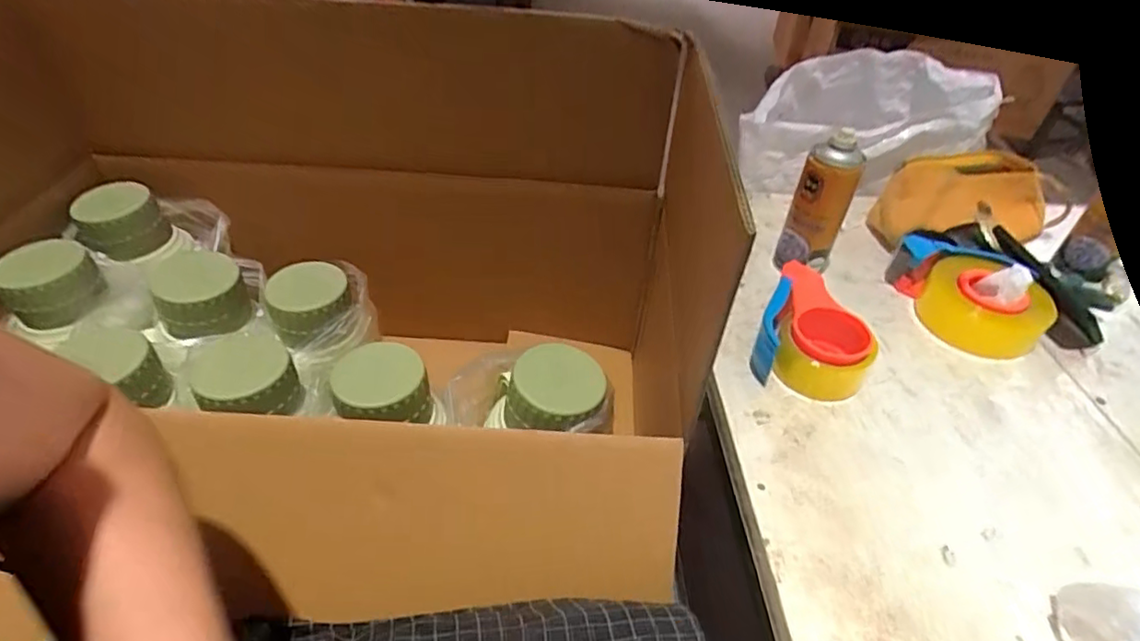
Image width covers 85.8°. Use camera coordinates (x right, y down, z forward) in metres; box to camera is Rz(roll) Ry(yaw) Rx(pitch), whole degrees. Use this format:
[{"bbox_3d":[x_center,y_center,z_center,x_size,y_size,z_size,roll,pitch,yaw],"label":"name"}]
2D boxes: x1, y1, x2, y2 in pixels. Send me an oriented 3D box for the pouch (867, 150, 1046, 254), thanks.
[{"bbox_3d":[0.531,-0.161,0.834,0.214,0.092,0.099,-2,41,-8],"label":"pouch"}]

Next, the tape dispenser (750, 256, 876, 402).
[{"bbox_3d":[0.261,0.013,0.653,0.109,0.066,0.145,18,43,15],"label":"tape dispenser"}]

